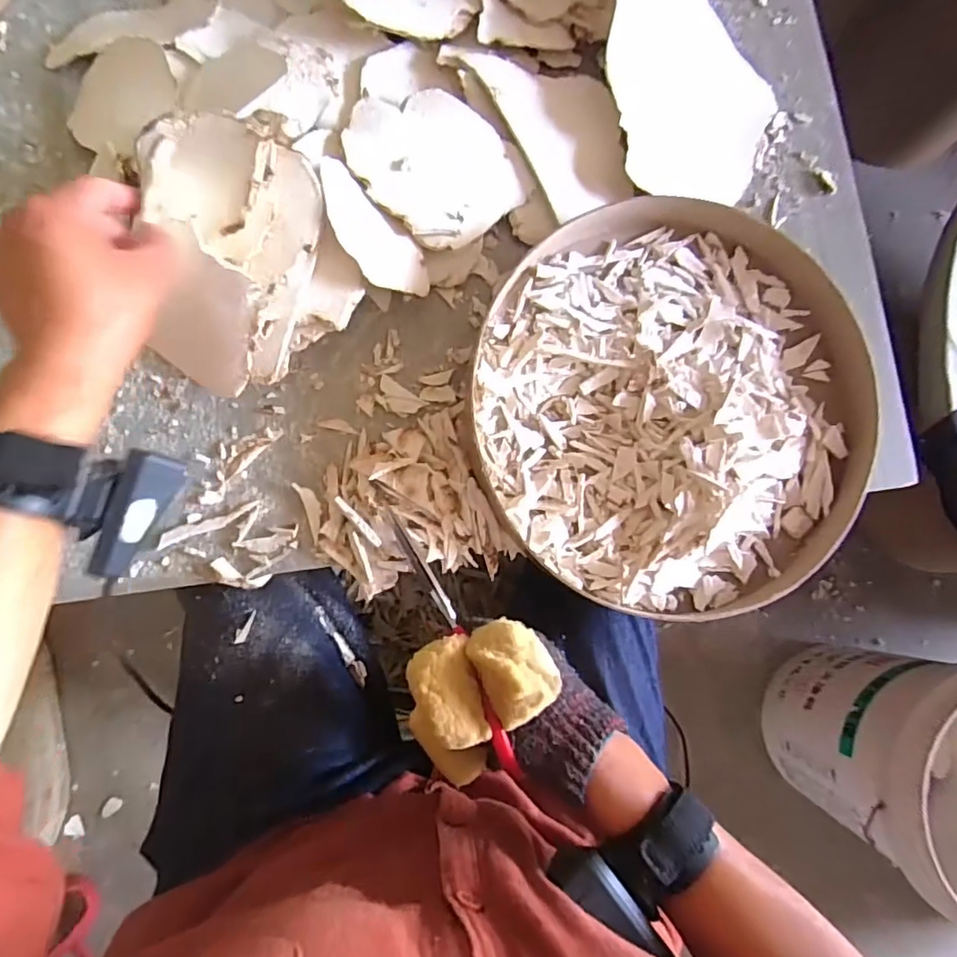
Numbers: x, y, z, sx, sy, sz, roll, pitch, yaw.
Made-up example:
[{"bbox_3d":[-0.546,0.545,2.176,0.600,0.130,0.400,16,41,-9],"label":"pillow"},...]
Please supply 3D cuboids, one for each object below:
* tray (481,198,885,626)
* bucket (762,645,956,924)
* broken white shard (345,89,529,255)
[{"bbox_3d":[0.145,-0.054,0.426,0.290,0.040,0.296,0,82,-3],"label":"tray"},{"bbox_3d":[0.580,0.374,0.744,0.267,0.365,0.278,0,82,-3],"label":"bucket"},{"bbox_3d":[-0.033,-0.240,0.430,0.105,0.013,0.119,-41,86,-7],"label":"broken white shard"}]

